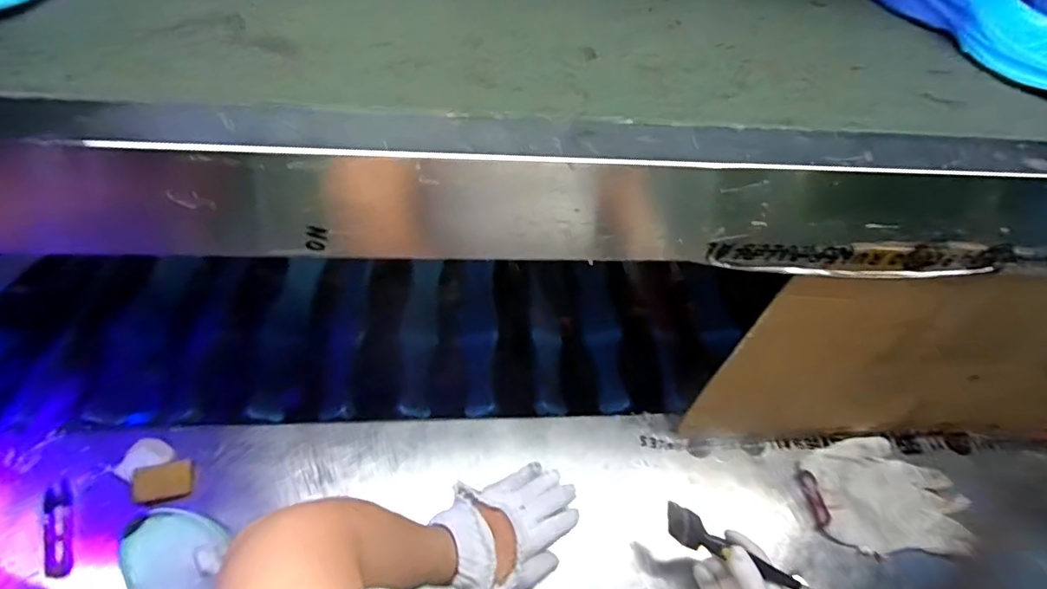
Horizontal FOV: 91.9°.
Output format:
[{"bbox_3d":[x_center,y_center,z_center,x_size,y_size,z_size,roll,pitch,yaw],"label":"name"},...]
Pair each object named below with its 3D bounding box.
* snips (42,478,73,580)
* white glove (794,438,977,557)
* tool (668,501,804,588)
[{"bbox_3d":[-0.485,0.244,0.526,0.027,0.012,0.096,-20,57,-20],"label":"snips"},{"bbox_3d":[0.413,0.231,0.587,0.168,0.026,0.130,1,53,-5],"label":"white glove"},{"bbox_3d":[0.198,0.250,0.488,0.142,0.006,0.030,31,85,4],"label":"tool"}]

